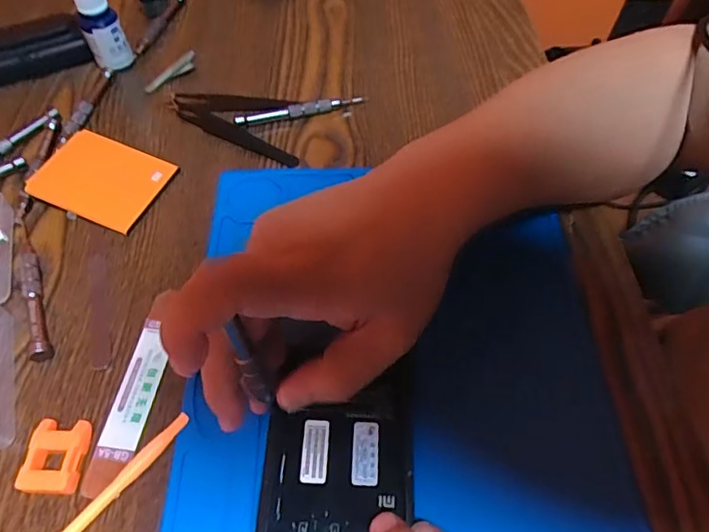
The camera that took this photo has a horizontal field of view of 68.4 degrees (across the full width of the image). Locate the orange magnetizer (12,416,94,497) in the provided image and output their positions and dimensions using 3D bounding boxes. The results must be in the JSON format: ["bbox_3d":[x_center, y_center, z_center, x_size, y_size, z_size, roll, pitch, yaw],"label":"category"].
[{"bbox_3d":[-0.148,0.095,0.261,0.027,0.012,0.034,1,56,1],"label":"orange magnetizer"}]

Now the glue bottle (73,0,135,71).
[{"bbox_3d":[-0.202,-0.197,0.406,0.020,0.091,0.027,39,64,22],"label":"glue bottle"}]

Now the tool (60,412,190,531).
[{"bbox_3d":[-0.115,0.106,0.257,0.008,0.007,0.083,33,62,20],"label":"tool"}]

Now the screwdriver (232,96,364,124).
[{"bbox_3d":[-0.041,-0.122,0.407,0.102,0.013,0.010,-14,58,-10],"label":"screwdriver"}]

